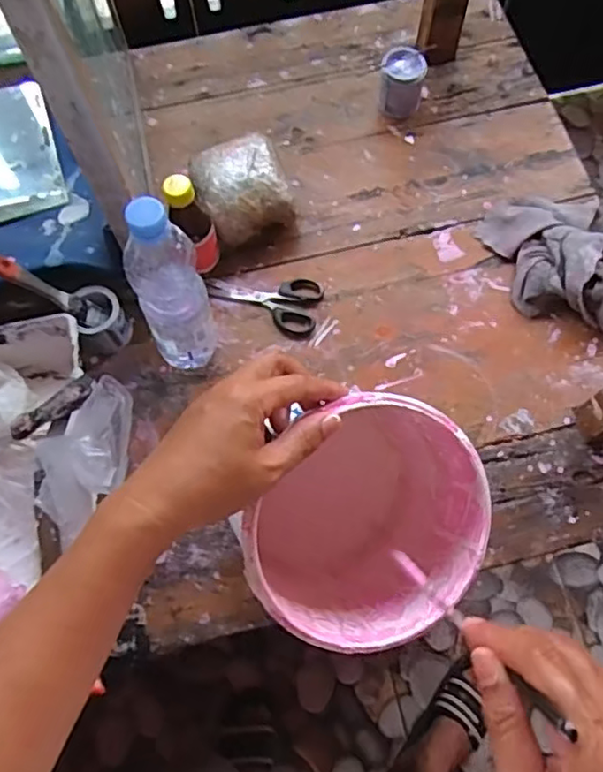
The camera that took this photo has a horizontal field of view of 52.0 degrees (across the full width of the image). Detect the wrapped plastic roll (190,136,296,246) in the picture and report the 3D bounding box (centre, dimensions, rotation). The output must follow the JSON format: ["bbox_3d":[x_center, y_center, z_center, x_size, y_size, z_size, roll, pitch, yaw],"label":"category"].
[{"bbox_3d":[-0.073,-0.227,0.742,0.099,0.080,0.107,-21,71,-6],"label":"wrapped plastic roll"}]

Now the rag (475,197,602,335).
[{"bbox_3d":[0.307,-0.150,0.717,0.140,0.047,0.207,-15,70,-4],"label":"rag"}]

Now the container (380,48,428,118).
[{"bbox_3d":[0.130,-0.395,0.805,0.059,0.063,0.058,8,70,4],"label":"container"}]

